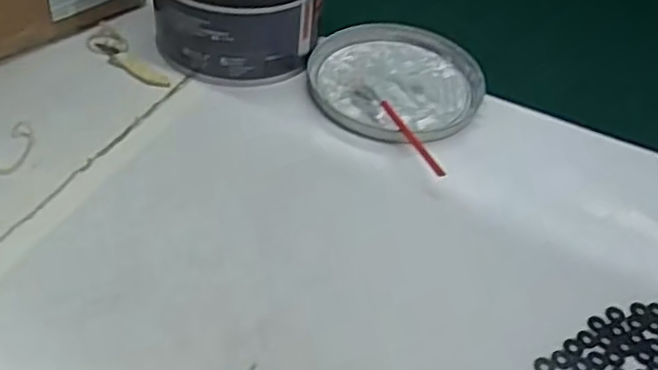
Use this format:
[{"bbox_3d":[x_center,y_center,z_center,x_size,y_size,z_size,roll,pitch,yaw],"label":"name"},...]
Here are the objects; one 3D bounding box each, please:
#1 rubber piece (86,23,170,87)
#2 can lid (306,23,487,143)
[{"bbox_3d":[-0.152,-0.095,0.500,0.026,0.006,0.089,-28,54,-30],"label":"rubber piece"},{"bbox_3d":[0.047,-0.083,0.509,0.125,0.012,0.127,3,44,-3],"label":"can lid"}]

